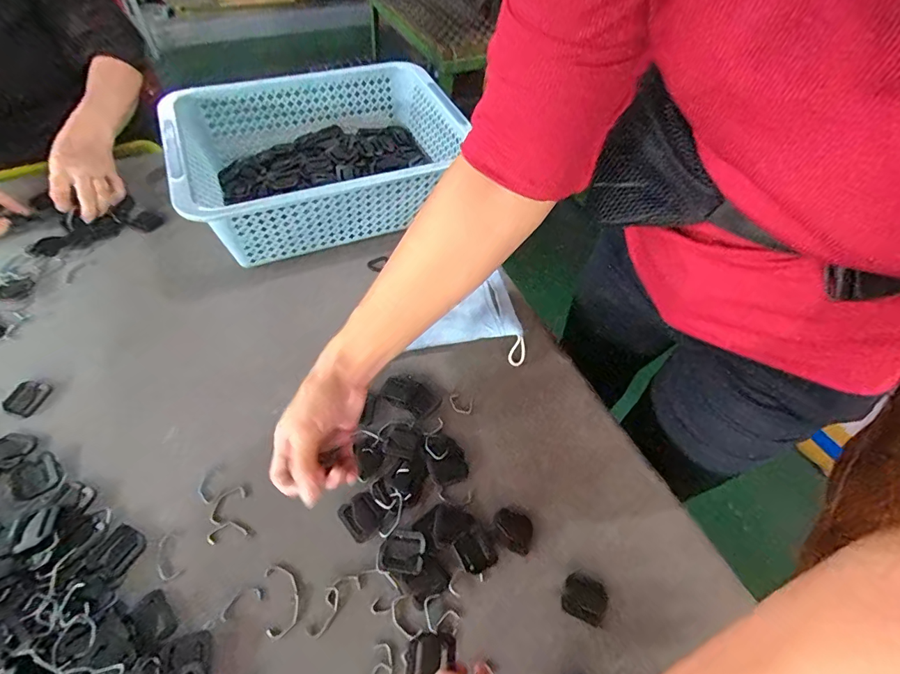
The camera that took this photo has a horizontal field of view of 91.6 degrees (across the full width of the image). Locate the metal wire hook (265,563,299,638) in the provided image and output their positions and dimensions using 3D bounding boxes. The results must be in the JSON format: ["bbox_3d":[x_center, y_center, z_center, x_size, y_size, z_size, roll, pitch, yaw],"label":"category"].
[{"bbox_3d":[-0.142,0.220,0.368,0.026,0.004,0.055,-11,56,-12],"label":"metal wire hook"}]

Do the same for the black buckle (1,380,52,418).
[{"bbox_3d":[-0.442,0.063,0.456,0.035,0.008,0.037,19,55,9],"label":"black buckle"}]

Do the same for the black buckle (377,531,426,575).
[{"bbox_3d":[-0.044,0.194,0.394,0.040,0.004,0.034,7,54,0],"label":"black buckle"}]

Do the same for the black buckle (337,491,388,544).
[{"bbox_3d":[-0.082,0.168,0.411,0.040,0.004,0.036,39,61,21],"label":"black buckle"}]

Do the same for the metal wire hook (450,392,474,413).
[{"bbox_3d":[0.012,0.075,0.490,0.027,0.004,0.021,20,56,9],"label":"metal wire hook"}]

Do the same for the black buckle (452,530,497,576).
[{"bbox_3d":[0.022,0.195,0.398,0.030,0.004,0.034,-27,61,-22],"label":"black buckle"}]

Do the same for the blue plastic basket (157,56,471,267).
[{"bbox_3d":[-0.184,-0.267,0.648,0.393,0.109,0.292,-21,59,-18],"label":"blue plastic basket"}]

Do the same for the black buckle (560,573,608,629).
[{"bbox_3d":[0.120,0.233,0.390,0.037,0.004,0.035,25,56,13],"label":"black buckle"}]

